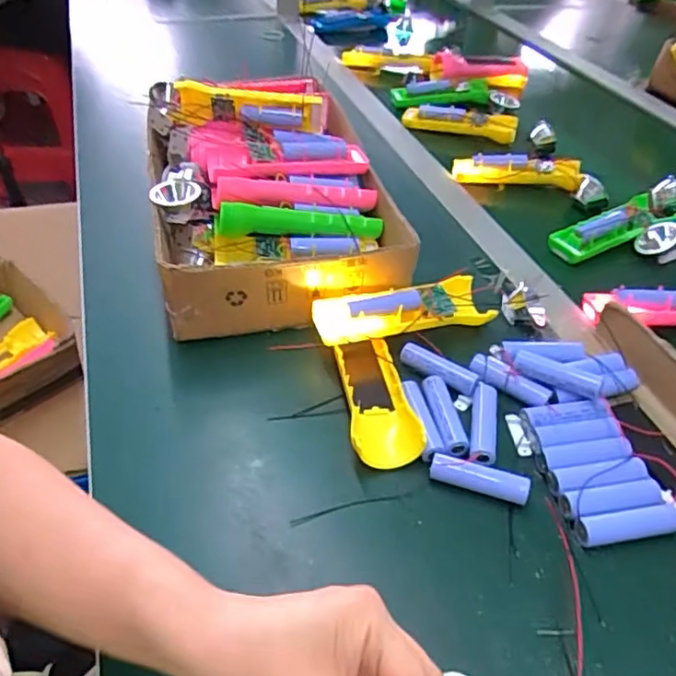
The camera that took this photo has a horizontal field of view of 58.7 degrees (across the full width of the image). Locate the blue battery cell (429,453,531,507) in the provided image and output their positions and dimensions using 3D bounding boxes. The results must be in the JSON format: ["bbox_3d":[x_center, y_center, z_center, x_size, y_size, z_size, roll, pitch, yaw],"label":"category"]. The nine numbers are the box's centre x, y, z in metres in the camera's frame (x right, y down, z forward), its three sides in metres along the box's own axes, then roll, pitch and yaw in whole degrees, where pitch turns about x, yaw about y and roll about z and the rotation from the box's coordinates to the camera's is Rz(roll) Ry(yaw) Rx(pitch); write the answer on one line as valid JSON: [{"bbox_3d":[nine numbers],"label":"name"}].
[{"bbox_3d":[0.096,0.097,0.411,0.066,0.021,0.015,15,45,15],"label":"blue battery cell"}]

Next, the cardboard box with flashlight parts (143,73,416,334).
[{"bbox_3d":[-0.076,-0.167,0.625,0.220,0.108,0.377,-9,44,-9],"label":"cardboard box with flashlight parts"}]

